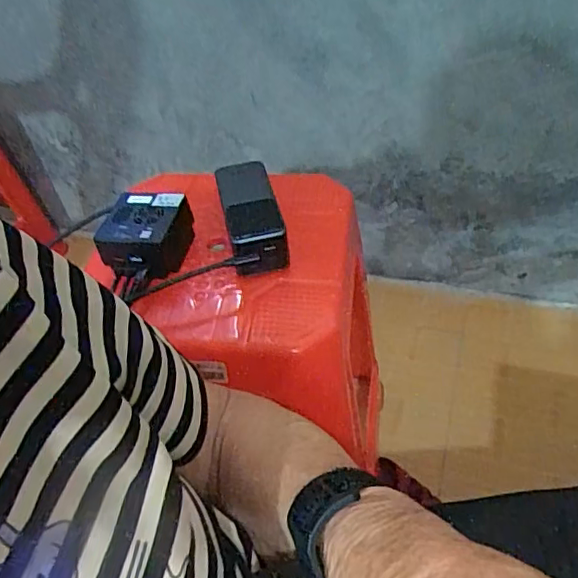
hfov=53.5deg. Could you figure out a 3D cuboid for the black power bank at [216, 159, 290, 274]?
[{"bbox_3d":[-0.038,-0.071,0.594,0.056,0.056,0.130,-13,45,-6],"label":"black power bank"}]

